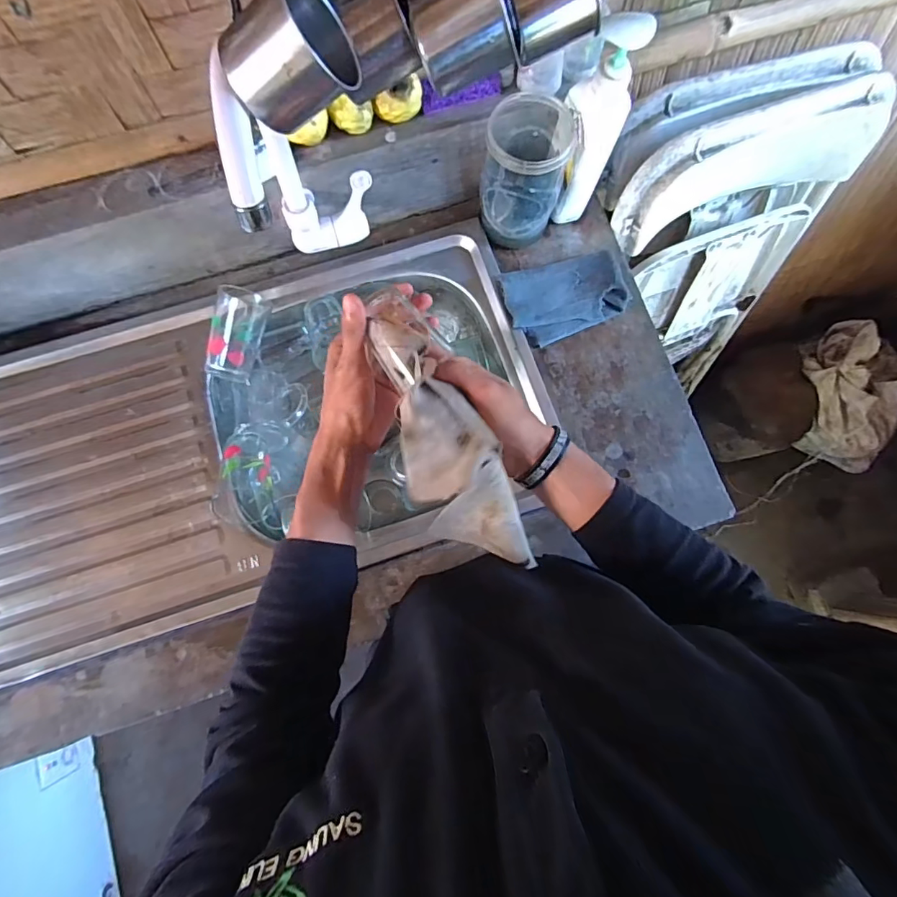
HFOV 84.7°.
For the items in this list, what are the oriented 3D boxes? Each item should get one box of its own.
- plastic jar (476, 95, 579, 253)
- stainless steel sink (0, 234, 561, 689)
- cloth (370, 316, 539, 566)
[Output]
[{"bbox_3d":[0.095,-0.343,0.612,0.097,0.149,0.116,14,77,3],"label":"plastic jar"},{"bbox_3d":[-0.259,-0.004,0.664,0.746,0.123,0.406,-17,79,-4],"label":"stainless steel sink"},{"bbox_3d":[-0.002,0.004,0.387,0.071,0.063,0.229,-29,97,-6],"label":"cloth"}]

